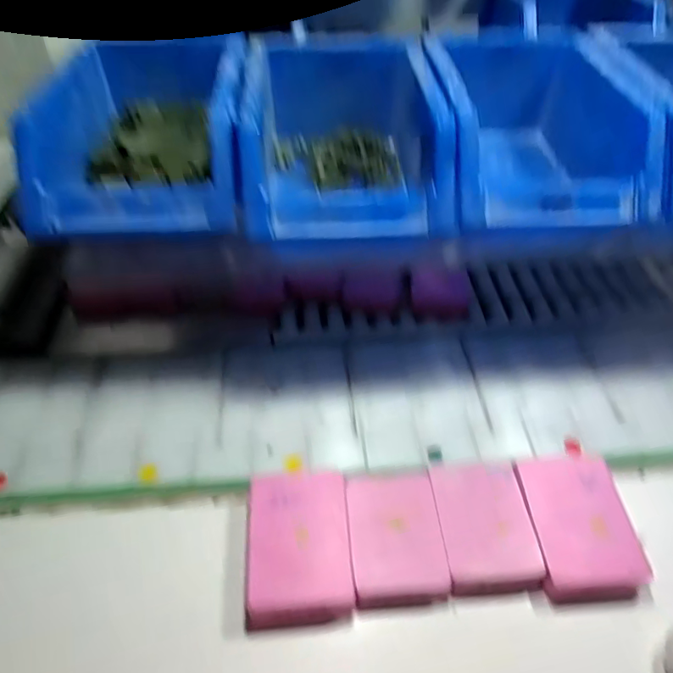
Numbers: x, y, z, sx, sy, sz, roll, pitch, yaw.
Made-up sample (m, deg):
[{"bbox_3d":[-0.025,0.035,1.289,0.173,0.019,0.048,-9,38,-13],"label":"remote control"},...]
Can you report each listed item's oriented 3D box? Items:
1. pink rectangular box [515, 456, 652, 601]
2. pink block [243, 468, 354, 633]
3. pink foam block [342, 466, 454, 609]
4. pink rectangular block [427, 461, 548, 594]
[{"bbox_3d":[0.145,0.113,0.313,0.056,0.017,0.081,-4,47,-3],"label":"pink rectangular box"},{"bbox_3d":[-0.022,0.121,0.304,0.058,0.018,0.080,-4,47,-3],"label":"pink block"},{"bbox_3d":[0.035,0.117,0.310,0.053,0.013,0.072,-4,47,-4],"label":"pink foam block"},{"bbox_3d":[0.088,0.112,0.315,0.053,0.013,0.076,-4,47,-3],"label":"pink rectangular block"}]

